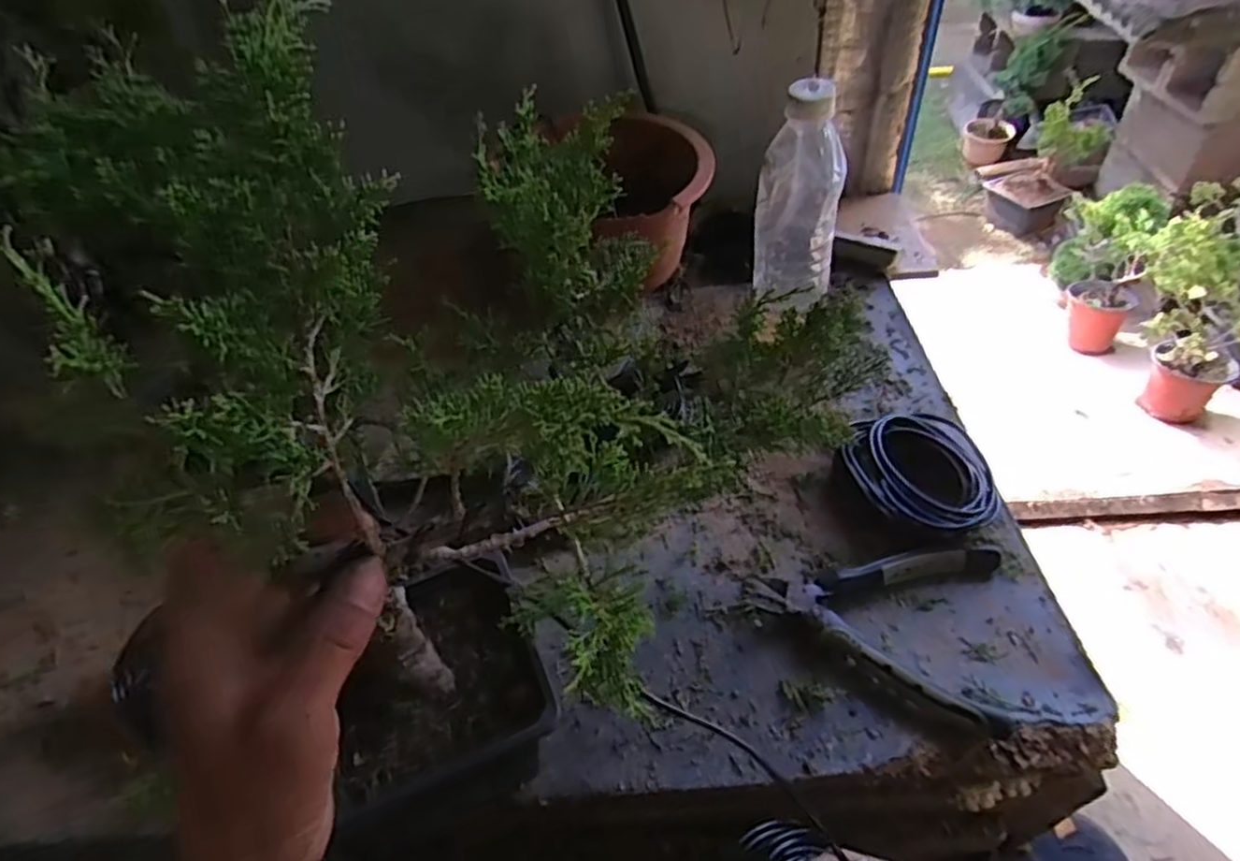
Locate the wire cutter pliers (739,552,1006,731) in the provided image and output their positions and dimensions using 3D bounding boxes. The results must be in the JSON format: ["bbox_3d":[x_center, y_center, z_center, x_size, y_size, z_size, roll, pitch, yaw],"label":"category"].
[{"bbox_3d":[0.172,0.100,0.427,0.142,0.021,0.113,28,55,28],"label":"wire cutter pliers"}]

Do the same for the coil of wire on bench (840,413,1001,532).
[{"bbox_3d":[0.203,0.031,0.477,0.087,0.034,0.093,-3,47,3],"label":"coil of wire on bench"}]

